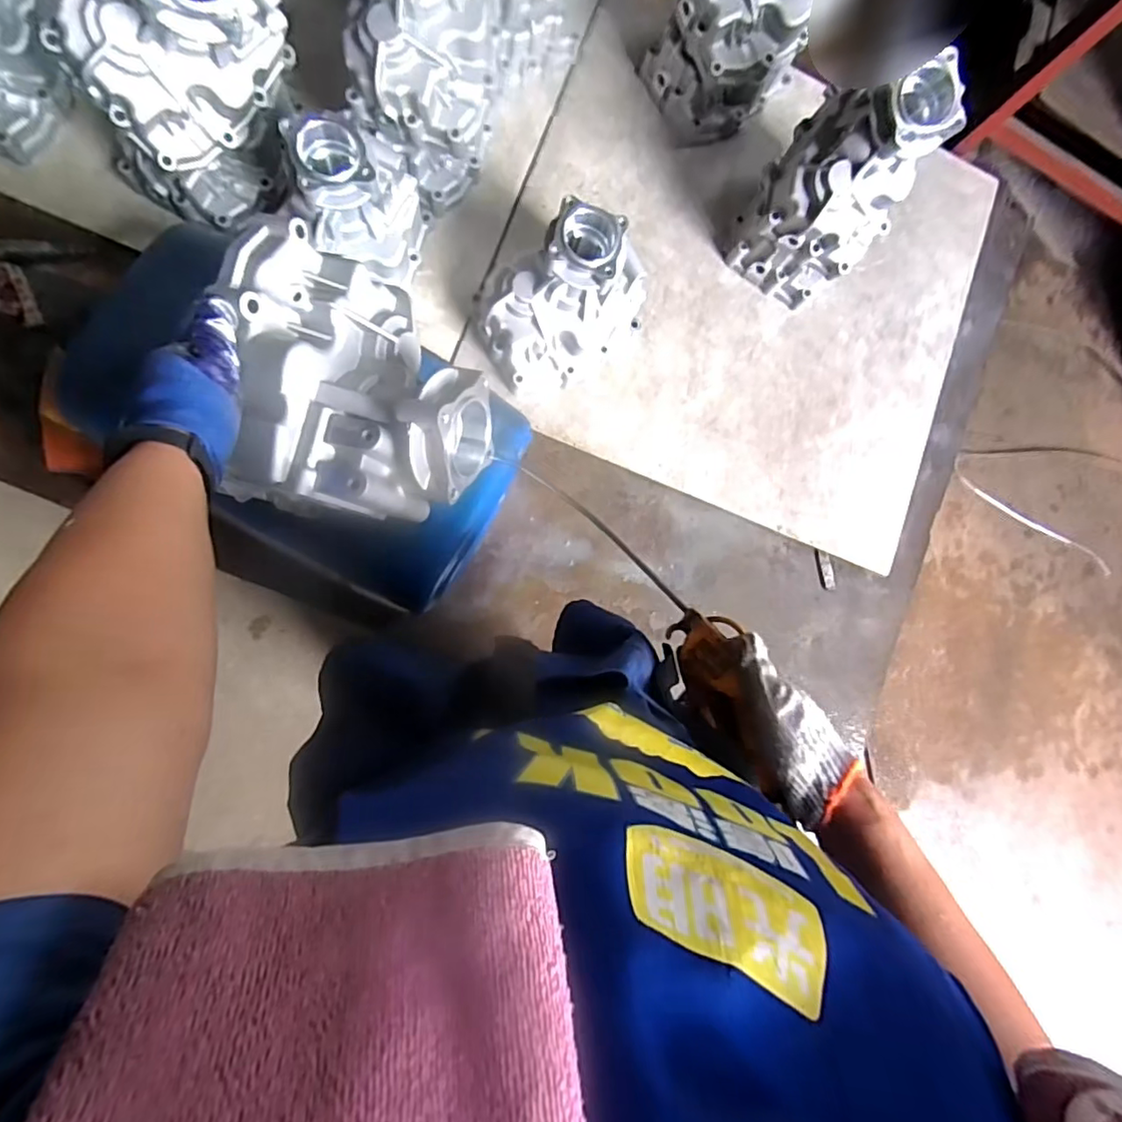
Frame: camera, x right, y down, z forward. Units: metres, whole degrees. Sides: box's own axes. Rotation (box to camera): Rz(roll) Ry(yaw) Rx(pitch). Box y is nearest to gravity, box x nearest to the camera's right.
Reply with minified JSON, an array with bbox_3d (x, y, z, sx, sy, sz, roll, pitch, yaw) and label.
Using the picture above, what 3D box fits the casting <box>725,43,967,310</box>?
[{"bbox_3d":[0.383,-0.518,0.832,0.187,0.322,0.142,43,80,-5],"label":"casting"}]

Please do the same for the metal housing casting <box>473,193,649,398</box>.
[{"bbox_3d":[0.003,-0.363,0.823,0.220,0.198,0.167,-38,93,-10],"label":"metal housing casting"}]

